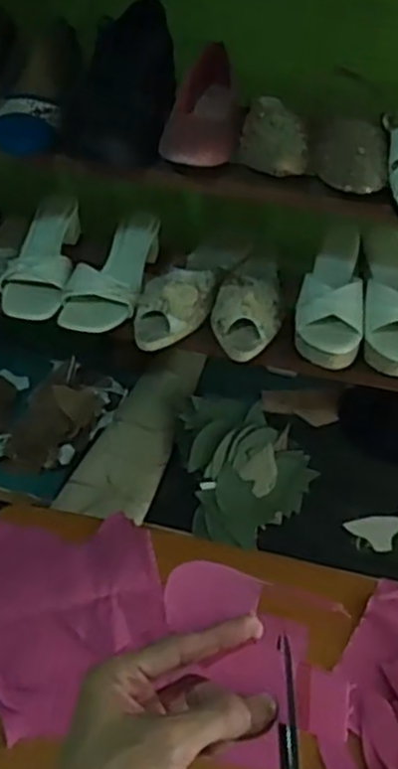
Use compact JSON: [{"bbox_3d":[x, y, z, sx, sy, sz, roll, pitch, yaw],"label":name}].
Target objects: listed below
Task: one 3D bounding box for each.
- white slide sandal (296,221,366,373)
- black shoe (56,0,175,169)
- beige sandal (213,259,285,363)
[{"bbox_3d":[0.178,-0.120,0.963,0.081,0.062,0.229,11,46,10],"label":"white slide sandal"},{"bbox_3d":[-0.081,-0.354,0.827,0.109,0.078,0.239,10,66,9],"label":"black shoe"},{"bbox_3d":[0.069,-0.126,0.984,0.089,0.063,0.218,6,45,5],"label":"beige sandal"}]

